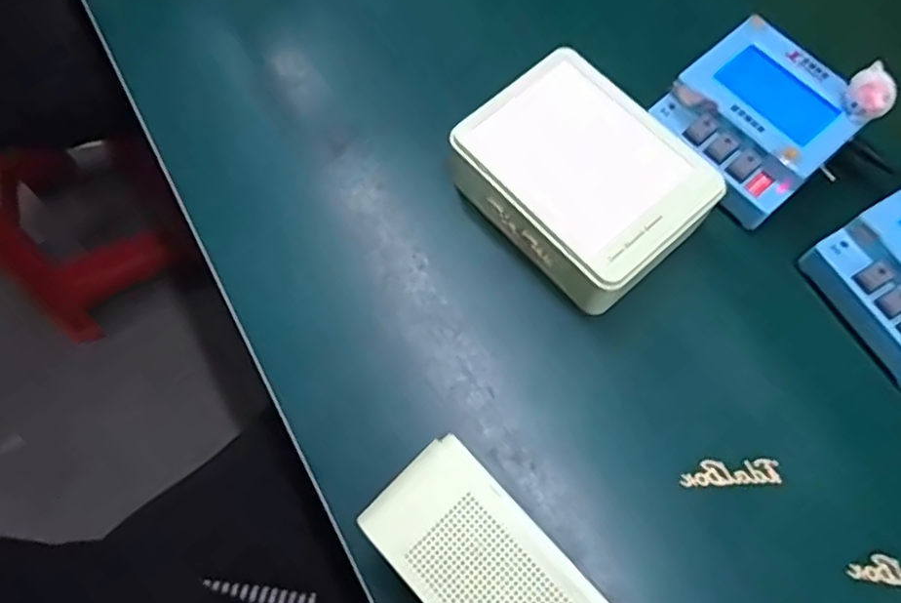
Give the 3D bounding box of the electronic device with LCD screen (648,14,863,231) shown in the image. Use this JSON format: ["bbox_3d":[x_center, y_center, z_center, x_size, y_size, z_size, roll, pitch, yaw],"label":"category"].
[{"bbox_3d":[0.194,-0.113,0.423,0.095,0.049,0.102,-35,73,-14],"label":"electronic device with LCD screen"}]

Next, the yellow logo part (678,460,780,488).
[{"bbox_3d":[0.158,0.097,0.370,0.054,0.004,0.014,-1,68,-1],"label":"yellow logo part"}]

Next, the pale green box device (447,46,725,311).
[{"bbox_3d":[0.079,-0.074,0.411,0.105,0.058,0.137,-38,73,-14],"label":"pale green box device"}]

